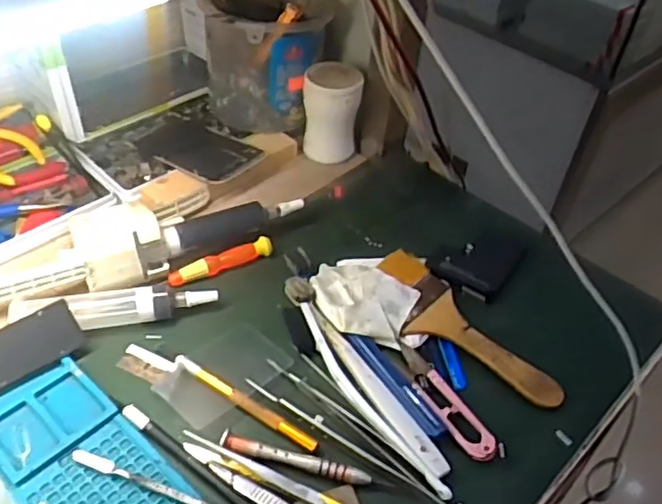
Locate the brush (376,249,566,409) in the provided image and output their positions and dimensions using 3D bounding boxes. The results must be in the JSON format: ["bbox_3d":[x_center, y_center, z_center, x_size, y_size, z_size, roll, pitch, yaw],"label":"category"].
[{"bbox_3d":[0.092,0.058,0.468,0.058,0.015,0.162,-22,49,-26],"label":"brush"}]

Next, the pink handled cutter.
[{"bbox_3d":[0.075,0.097,0.427,0.021,0.008,0.100,-16,47,-21],"label":"pink handled cutter"}]

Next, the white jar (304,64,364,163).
[{"bbox_3d":[0.001,-0.133,0.616,0.053,0.088,0.045,5,43,0],"label":"white jar"}]

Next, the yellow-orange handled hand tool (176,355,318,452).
[{"bbox_3d":[-0.058,0.098,0.418,0.116,0.004,0.009,26,47,22],"label":"yellow-orange handled hand tool"}]

